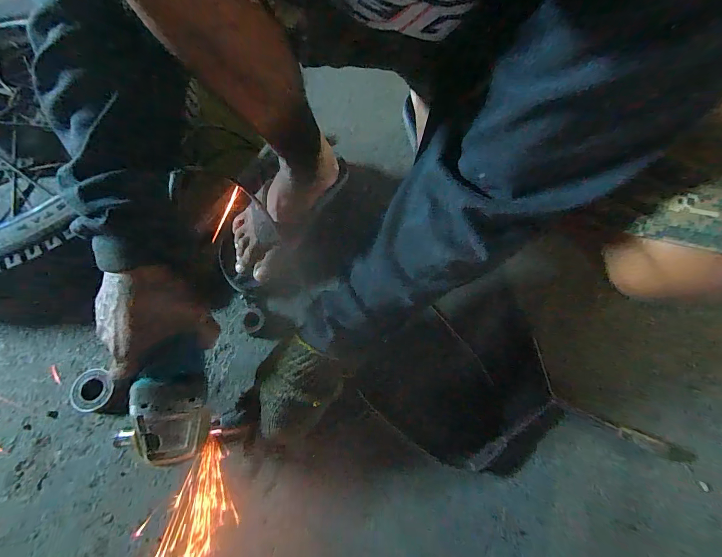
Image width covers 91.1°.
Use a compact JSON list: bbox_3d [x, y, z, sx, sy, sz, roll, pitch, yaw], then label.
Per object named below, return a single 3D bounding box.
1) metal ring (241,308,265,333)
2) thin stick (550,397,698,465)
[{"bbox_3d":[-0.143,0.054,0.462,0.037,0.008,0.032,1,69,30],"label":"metal ring"},{"bbox_3d":[0.304,0.178,0.411,0.154,0.014,0.018,22,69,9],"label":"thin stick"}]

